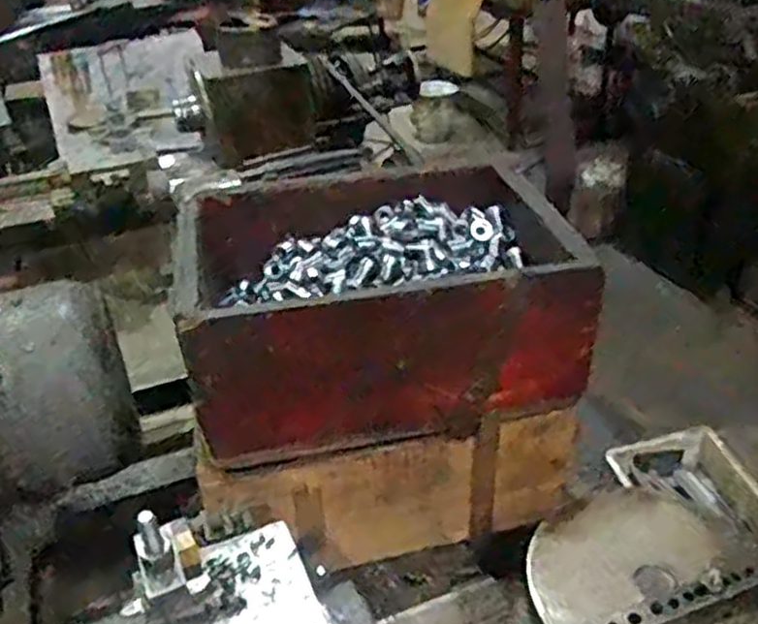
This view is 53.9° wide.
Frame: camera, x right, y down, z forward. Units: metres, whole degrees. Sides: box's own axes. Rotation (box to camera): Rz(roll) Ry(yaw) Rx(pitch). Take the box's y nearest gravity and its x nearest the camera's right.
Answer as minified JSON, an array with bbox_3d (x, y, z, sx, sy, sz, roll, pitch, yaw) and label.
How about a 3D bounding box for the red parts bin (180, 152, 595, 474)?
[{"bbox_3d":[-0.005,-0.016,0.731,0.332,0.159,0.249,-9,34,-9],"label":"red parts bin"}]

